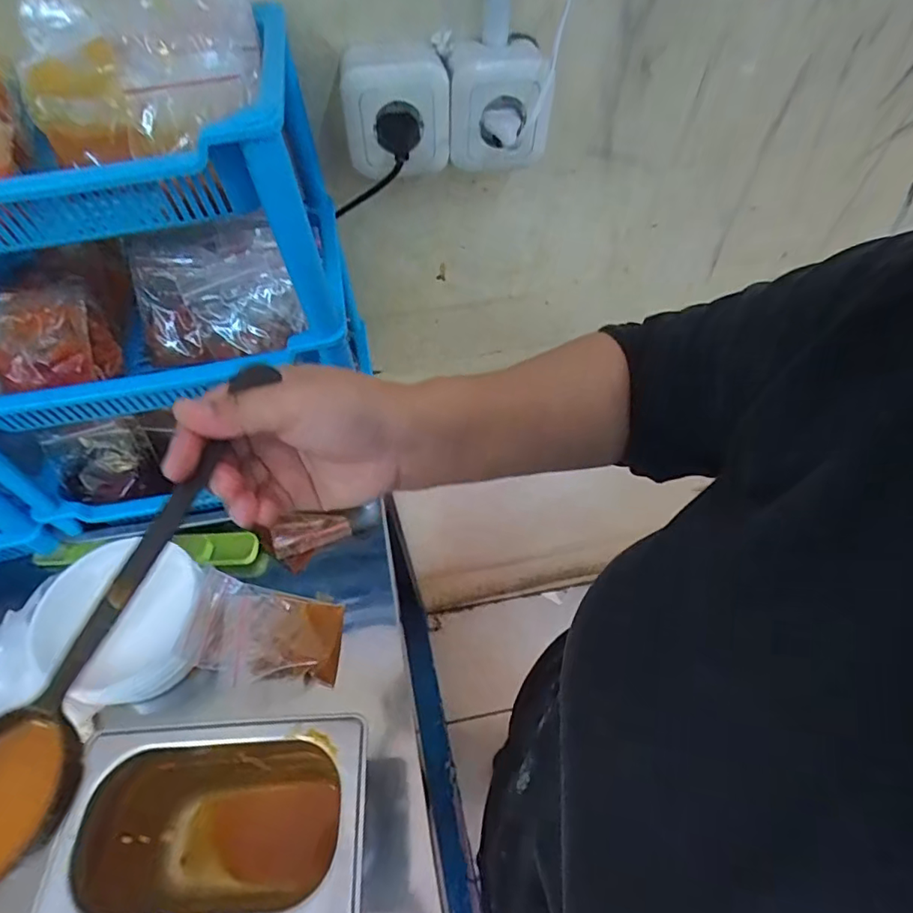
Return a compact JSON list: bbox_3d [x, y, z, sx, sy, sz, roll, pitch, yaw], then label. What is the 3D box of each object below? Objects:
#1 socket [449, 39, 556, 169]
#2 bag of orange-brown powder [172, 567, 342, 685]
[{"bbox_3d":[0.034,-0.268,0.435,0.075,0.079,0.048,10,55,9],"label":"socket"},{"bbox_3d":[-0.159,0.147,0.466,0.123,0.021,0.073,17,49,-7],"label":"bag of orange-brown powder"}]

